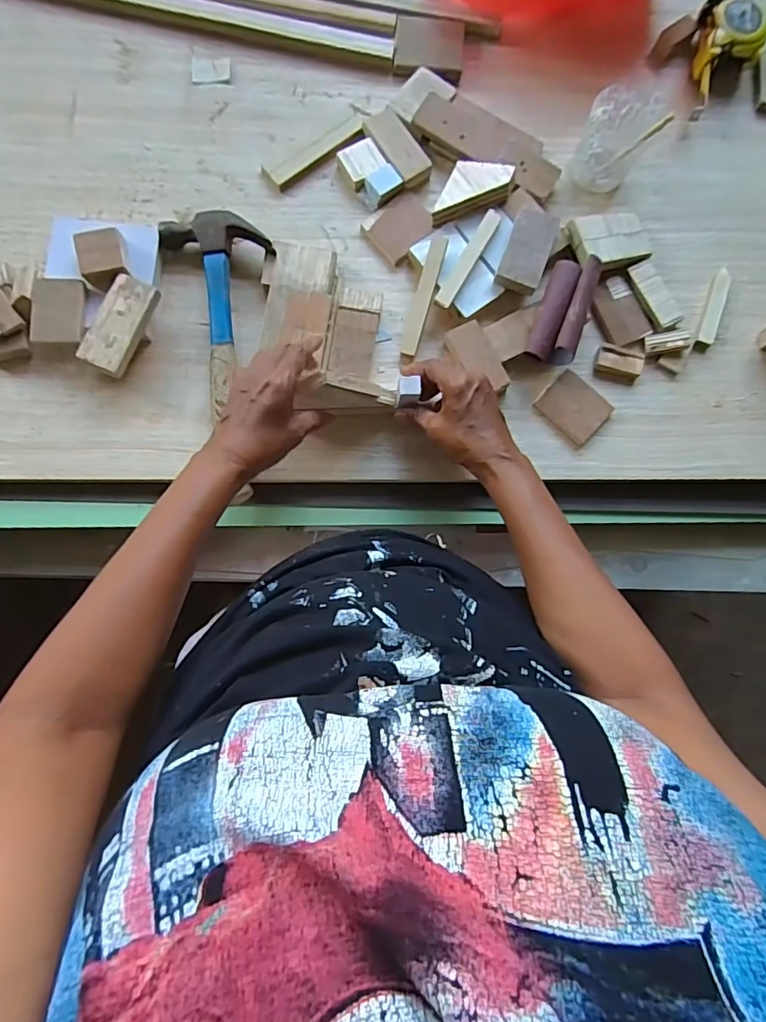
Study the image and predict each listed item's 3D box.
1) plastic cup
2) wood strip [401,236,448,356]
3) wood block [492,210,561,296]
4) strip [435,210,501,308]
[{"bbox_3d":[0.234,-0.376,0.530,0.064,0.068,0.068,0,82,-3],"label":"plastic cup"},{"bbox_3d":[0.040,-0.213,0.517,0.018,0.006,0.118,17,92,14],"label":"wood strip"},{"bbox_3d":[0.142,-0.256,0.513,0.041,0.017,0.080,20,81,0],"label":"wood block"},{"bbox_3d":[0.085,-0.249,0.517,0.017,0.004,0.115,29,82,1],"label":"strip"}]

